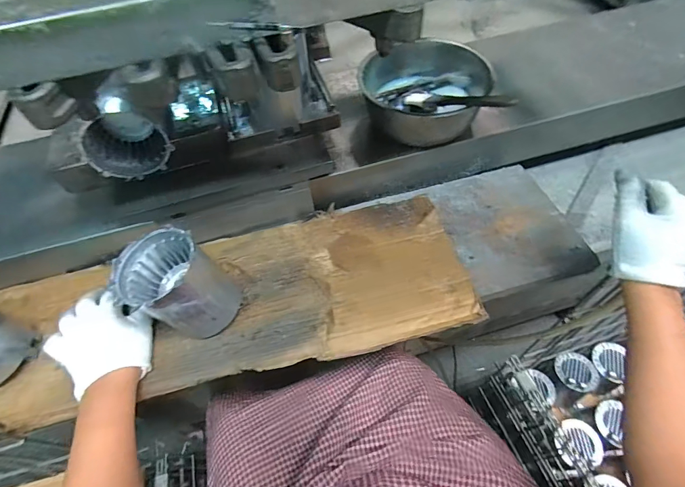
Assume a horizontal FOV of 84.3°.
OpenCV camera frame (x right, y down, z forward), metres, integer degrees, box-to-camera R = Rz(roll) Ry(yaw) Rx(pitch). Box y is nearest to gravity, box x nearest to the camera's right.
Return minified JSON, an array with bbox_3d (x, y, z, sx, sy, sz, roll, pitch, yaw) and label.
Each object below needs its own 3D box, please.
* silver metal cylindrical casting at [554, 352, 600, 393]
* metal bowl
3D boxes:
[{"bbox_3d":[0.511,0.280,0.824,0.076,0.028,0.085,3,57,6],"label":"silver metal cylindrical casting"},{"bbox_3d":[0.121,-0.224,0.580,0.180,0.087,0.180,-2,57,3],"label":"metal bowl"}]

